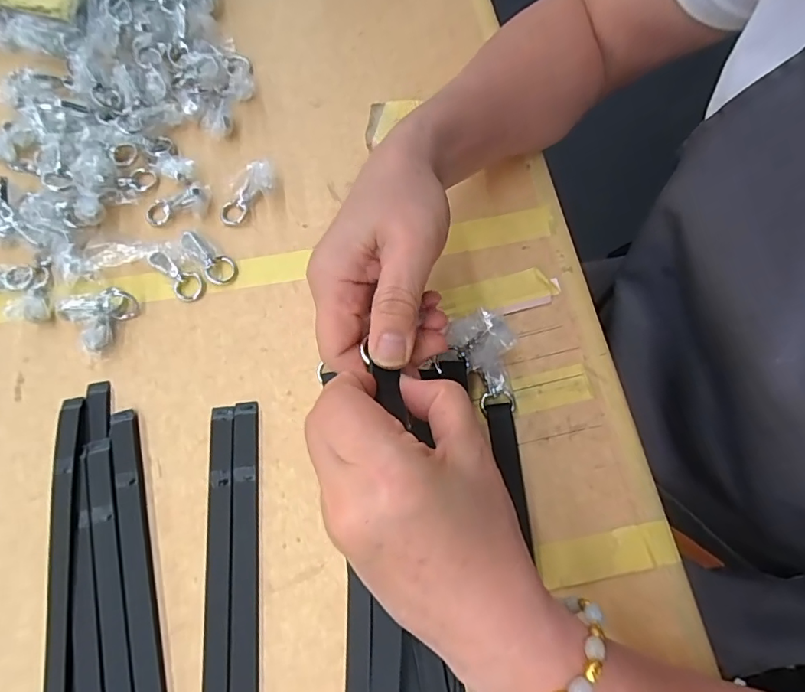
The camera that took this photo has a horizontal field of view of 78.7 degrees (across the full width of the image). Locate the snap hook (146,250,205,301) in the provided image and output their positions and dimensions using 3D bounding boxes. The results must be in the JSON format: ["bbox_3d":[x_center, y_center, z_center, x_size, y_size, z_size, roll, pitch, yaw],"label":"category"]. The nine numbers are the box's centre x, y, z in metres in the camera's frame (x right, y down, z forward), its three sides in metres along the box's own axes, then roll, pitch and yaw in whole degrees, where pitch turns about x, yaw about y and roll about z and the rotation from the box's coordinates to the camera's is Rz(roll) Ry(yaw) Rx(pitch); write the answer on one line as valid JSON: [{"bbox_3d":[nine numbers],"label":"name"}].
[{"bbox_3d":[-0.169,-0.053,0.365,0.048,0.011,0.023,38,77,13],"label":"snap hook"}]

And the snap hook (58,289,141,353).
[{"bbox_3d":[-0.218,-0.023,0.352,0.039,0.022,0.045,33,76,12],"label":"snap hook"}]

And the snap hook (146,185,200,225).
[{"bbox_3d":[-0.177,-0.109,0.379,0.051,0.008,0.019,-20,71,16],"label":"snap hook"}]

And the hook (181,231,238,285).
[{"bbox_3d":[-0.145,-0.066,0.365,0.050,0.004,0.022,44,78,0],"label":"hook"}]

